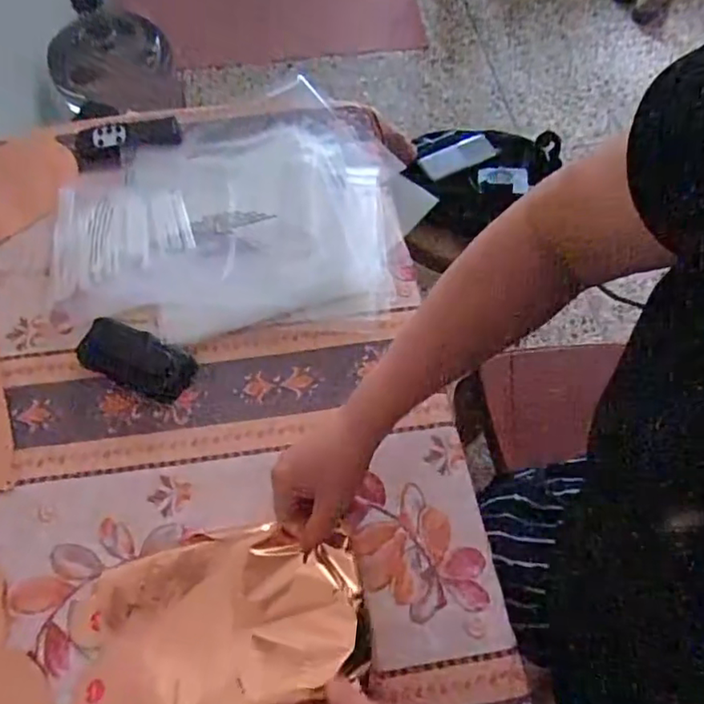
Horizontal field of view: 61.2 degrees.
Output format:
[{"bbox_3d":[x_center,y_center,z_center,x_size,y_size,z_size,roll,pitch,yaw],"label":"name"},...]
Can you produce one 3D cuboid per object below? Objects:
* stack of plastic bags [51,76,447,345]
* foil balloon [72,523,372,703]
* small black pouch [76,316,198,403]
[{"bbox_3d":[-0.119,-0.162,0.634,0.370,0.030,0.300,-6,67,-4],"label":"stack of plastic bags"},{"bbox_3d":[-0.100,0.204,0.450,0.213,0.031,0.128,-12,67,-7],"label":"foil balloon"},{"bbox_3d":[-0.204,0.006,0.560,0.113,0.015,0.051,23,68,8],"label":"small black pouch"}]

